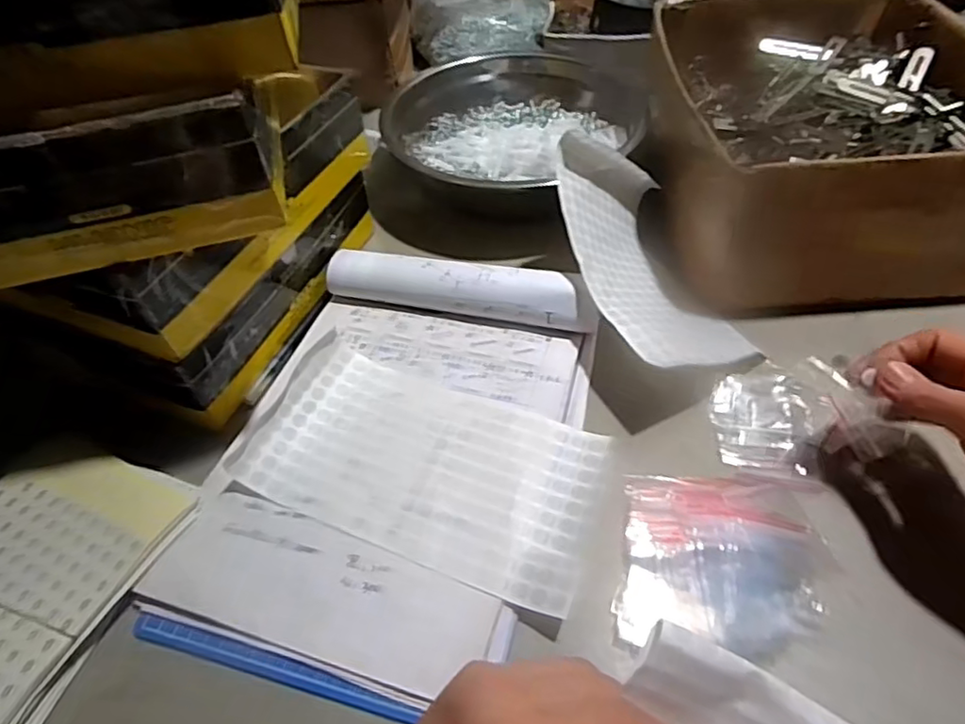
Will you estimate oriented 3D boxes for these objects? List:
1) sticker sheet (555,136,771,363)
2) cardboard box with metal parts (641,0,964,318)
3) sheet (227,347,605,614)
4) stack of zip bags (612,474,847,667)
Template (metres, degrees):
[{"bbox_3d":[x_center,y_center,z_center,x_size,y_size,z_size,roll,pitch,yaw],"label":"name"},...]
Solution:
[{"bbox_3d":[0.127,-0.083,0.485,0.113,0.083,0.205,-14,52,-9],"label":"sticker sheet"},{"bbox_3d":[0.291,-0.213,0.564,0.275,0.120,0.323,-1,49,3],"label":"cardboard box with metal parts"},{"bbox_3d":[-0.035,0.066,0.415,0.220,0.022,0.122,17,52,18],"label":"sheet"},{"bbox_3d":[0.142,0.115,0.374,0.119,0.015,0.105,3,49,7],"label":"stack of zip bags"}]

